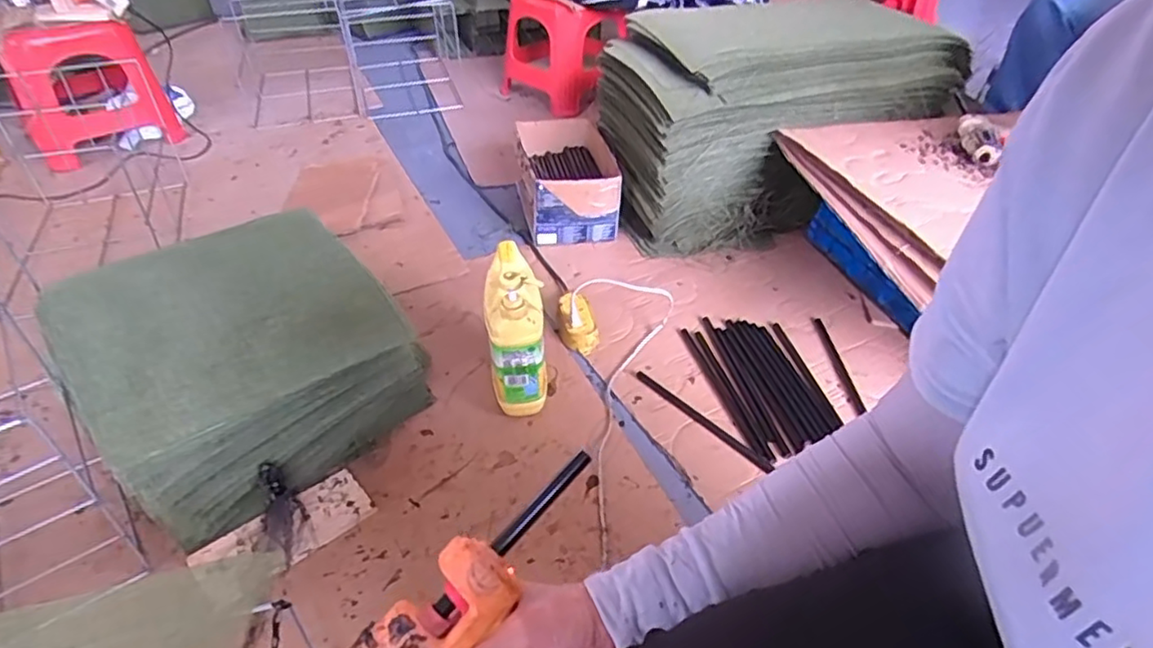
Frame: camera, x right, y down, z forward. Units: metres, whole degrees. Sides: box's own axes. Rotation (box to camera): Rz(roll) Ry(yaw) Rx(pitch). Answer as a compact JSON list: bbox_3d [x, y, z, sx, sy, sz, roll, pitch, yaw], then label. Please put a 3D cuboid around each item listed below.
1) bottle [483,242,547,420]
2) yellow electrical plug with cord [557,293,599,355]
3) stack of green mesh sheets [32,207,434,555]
[{"bbox_3d":[-0.087,0.008,0.894,0.072,0.243,0.134,-6,42,-9],"label":"bottle"},{"bbox_3d":[0.002,-0.004,1.051,0.060,0.055,0.101,-3,42,-5],"label":"yellow electrical plug with cord"},{"bbox_3d":[-0.417,0.048,0.846,0.359,0.221,0.299,-29,50,-30],"label":"stack of green mesh sheets"}]

